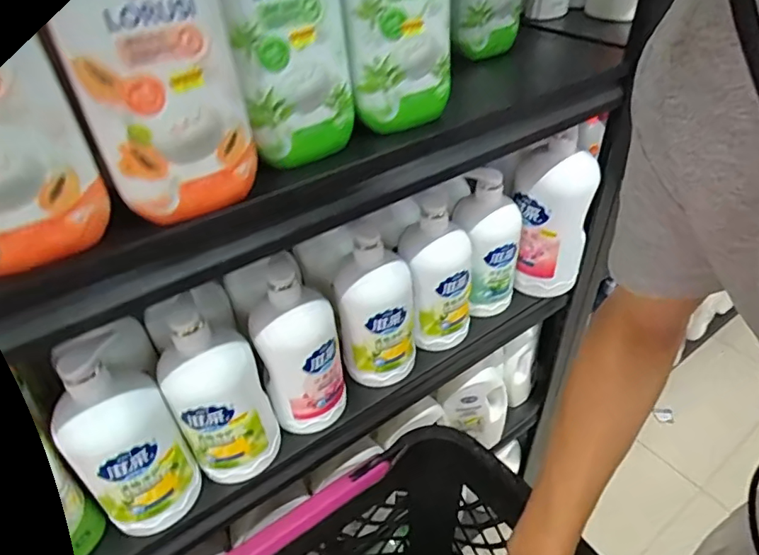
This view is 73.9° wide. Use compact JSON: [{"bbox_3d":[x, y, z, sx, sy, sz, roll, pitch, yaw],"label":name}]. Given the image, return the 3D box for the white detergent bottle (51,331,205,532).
[{"bbox_3d":[-0.249,0.155,0.489,0.082,0.208,0.090,30,49,33],"label":"white detergent bottle"}]

